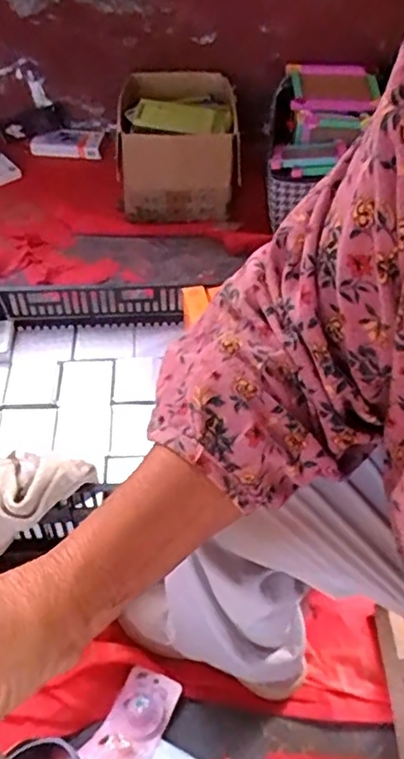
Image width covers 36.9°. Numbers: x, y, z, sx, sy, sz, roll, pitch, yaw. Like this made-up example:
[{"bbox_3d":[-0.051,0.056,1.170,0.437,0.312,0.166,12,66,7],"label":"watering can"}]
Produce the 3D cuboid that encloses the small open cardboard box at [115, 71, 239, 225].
[{"bbox_3d":[-0.056,-0.569,1.449,0.268,0.203,0.409,0,46,-4],"label":"small open cardboard box"}]

